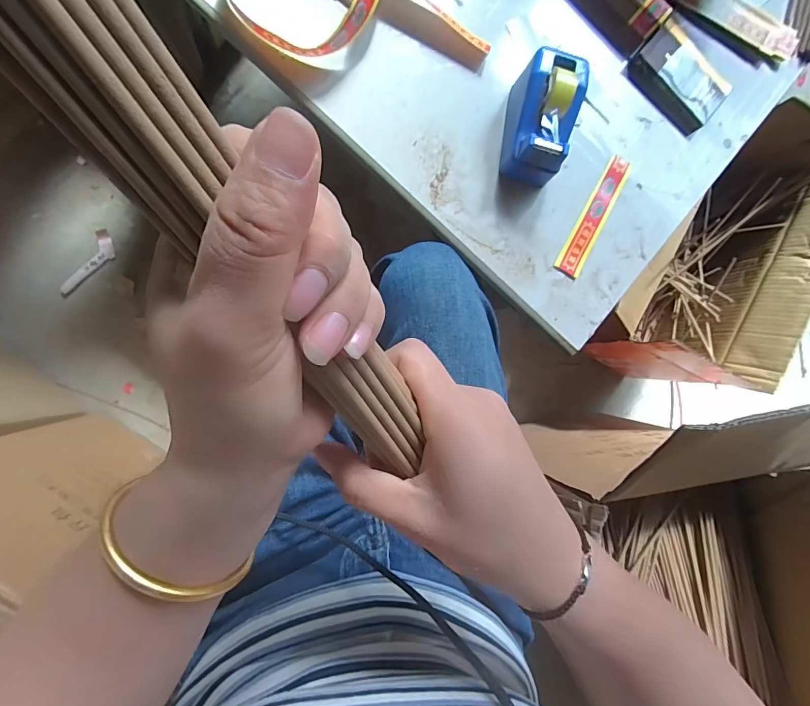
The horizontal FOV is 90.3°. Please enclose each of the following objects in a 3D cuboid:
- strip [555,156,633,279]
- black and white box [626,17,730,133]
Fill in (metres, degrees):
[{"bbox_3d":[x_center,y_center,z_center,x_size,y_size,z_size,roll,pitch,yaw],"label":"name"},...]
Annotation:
[{"bbox_3d":[0.195,-0.142,0.414,0.026,0.004,0.138,28,85,-2],"label":"strip"},{"bbox_3d":[0.289,-0.288,0.421,0.099,0.015,0.067,42,85,-6],"label":"black and white box"}]

